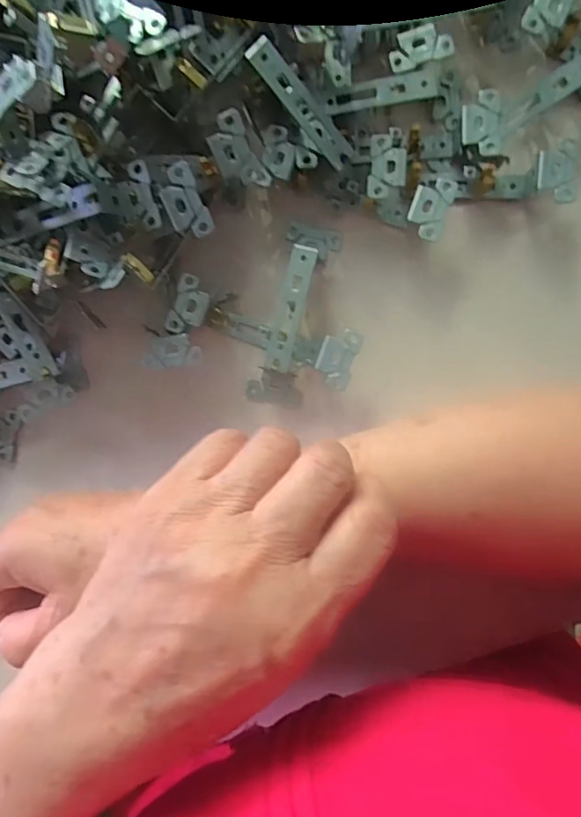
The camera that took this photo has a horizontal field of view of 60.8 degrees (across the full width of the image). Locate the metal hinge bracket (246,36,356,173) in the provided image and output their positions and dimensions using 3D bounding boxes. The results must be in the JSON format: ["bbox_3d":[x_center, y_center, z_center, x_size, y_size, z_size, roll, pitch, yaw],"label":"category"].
[{"bbox_3d":[0.006,-0.151,0.246,0.013,0.004,0.067,-44,110,4],"label":"metal hinge bracket"}]

